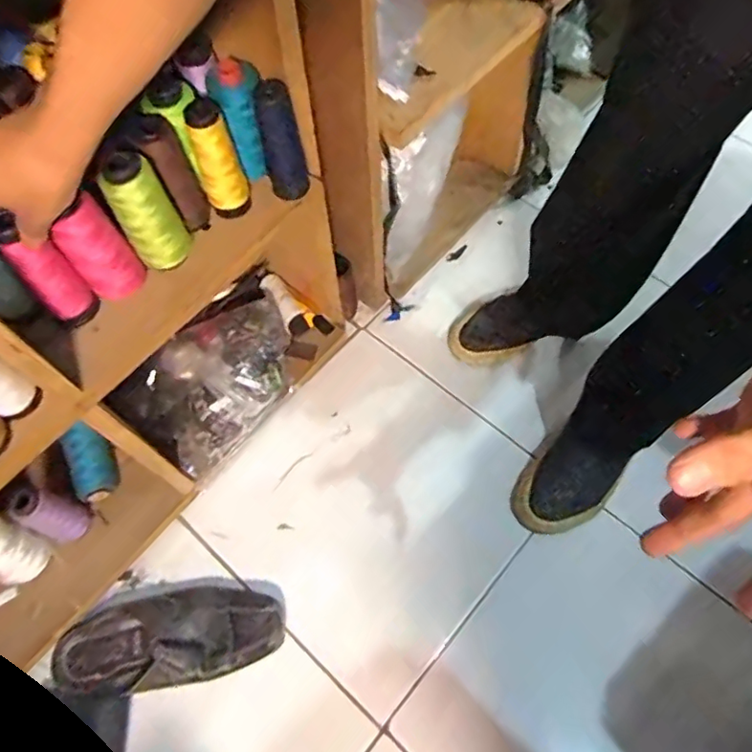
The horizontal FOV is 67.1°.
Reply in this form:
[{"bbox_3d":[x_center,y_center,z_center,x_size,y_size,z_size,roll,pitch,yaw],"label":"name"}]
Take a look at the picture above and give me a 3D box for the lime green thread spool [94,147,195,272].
[{"bbox_3d":[-0.205,-0.142,0.512,0.033,0.112,0.045,32,69,17],"label":"lime green thread spool"}]

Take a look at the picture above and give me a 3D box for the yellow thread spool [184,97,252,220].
[{"bbox_3d":[-0.153,-0.206,0.548,0.043,0.104,0.041,-24,65,-10],"label":"yellow thread spool"}]

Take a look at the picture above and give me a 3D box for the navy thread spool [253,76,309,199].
[{"bbox_3d":[-0.092,-0.225,0.553,0.037,0.115,0.042,-11,63,-3],"label":"navy thread spool"}]

